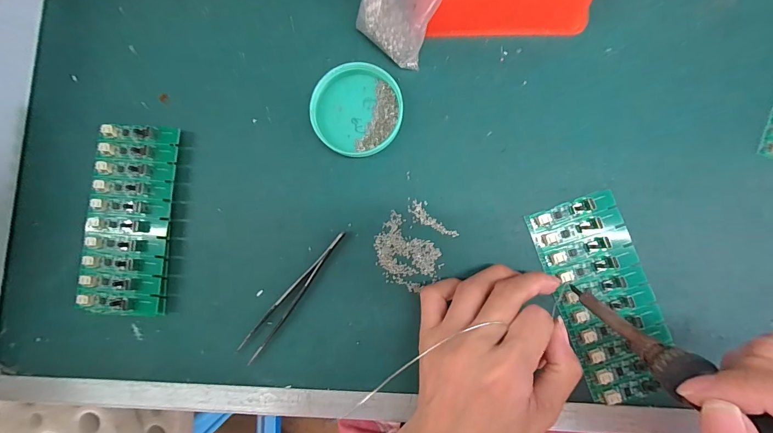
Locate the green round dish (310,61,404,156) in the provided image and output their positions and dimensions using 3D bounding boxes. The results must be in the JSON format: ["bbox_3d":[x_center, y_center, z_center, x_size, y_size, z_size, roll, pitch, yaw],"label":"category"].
[{"bbox_3d":[-0.022,-0.079,0.255,0.065,0.016,0.066,0,87,4],"label":"green round dish"}]

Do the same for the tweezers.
[{"bbox_3d":[-0.068,0.057,0.251,0.015,0.013,0.114,39,90,5],"label":"tweezers"}]

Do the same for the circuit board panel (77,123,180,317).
[{"bbox_3d":[-0.191,0.002,0.259,0.055,0.024,0.140,2,87,4],"label":"circuit board panel"}]

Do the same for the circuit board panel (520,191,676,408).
[{"bbox_3d":[0.151,0.055,0.236,0.062,0.006,0.135,-18,84,2],"label":"circuit board panel"}]

